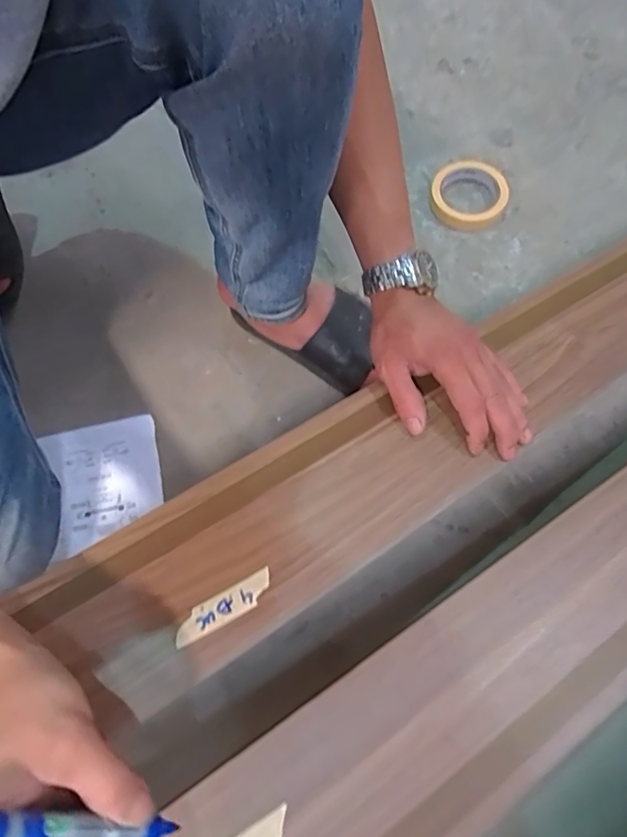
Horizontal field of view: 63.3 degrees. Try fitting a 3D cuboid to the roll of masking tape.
[{"bbox_3d":[0.217,-0.311,0.716,0.103,0.032,0.116,12,69,7],"label":"roll of masking tape"}]

